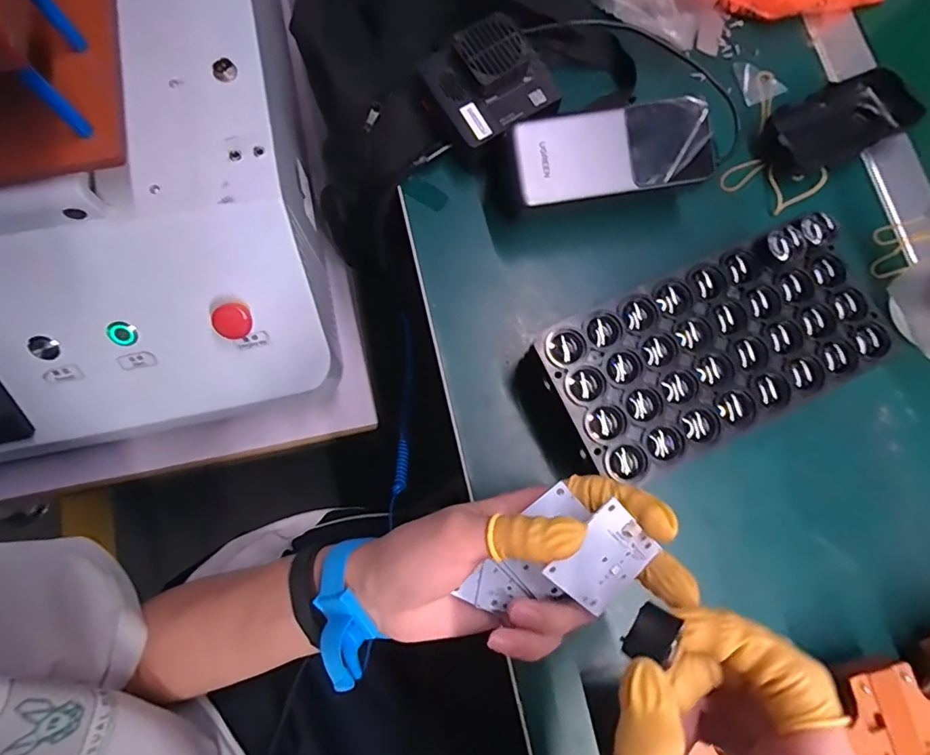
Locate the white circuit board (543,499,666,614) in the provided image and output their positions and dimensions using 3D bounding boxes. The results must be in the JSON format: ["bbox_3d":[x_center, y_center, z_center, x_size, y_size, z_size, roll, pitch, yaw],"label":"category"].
[{"bbox_3d":[0.062,0.082,0.226,0.041,0.004,0.044,-46,117,-1],"label":"white circuit board"}]

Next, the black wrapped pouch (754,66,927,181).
[{"bbox_3d":[0.267,-0.184,0.374,0.119,0.024,0.050,-25,77,-6],"label":"black wrapped pouch"}]

